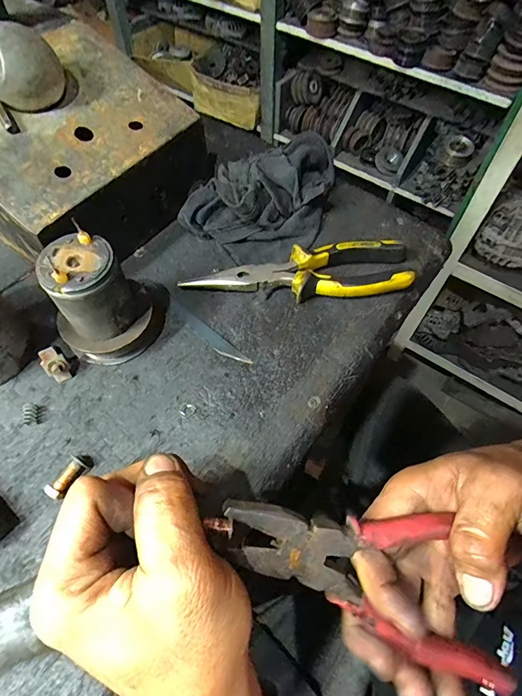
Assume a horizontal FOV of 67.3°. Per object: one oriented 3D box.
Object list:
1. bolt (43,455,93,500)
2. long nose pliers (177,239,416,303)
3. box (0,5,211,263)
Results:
[{"bbox_3d":[-0.129,0.087,0.265,0.012,0.011,0.031,27,64,16],"label":"bolt"},{"bbox_3d":[0.033,-0.064,0.344,0.190,0.022,0.050,-4,60,-1],"label":"long nose pliers"},{"bbox_3d":[-0.206,-0.194,0.364,0.250,0.120,0.187,34,66,19],"label":"box"}]

